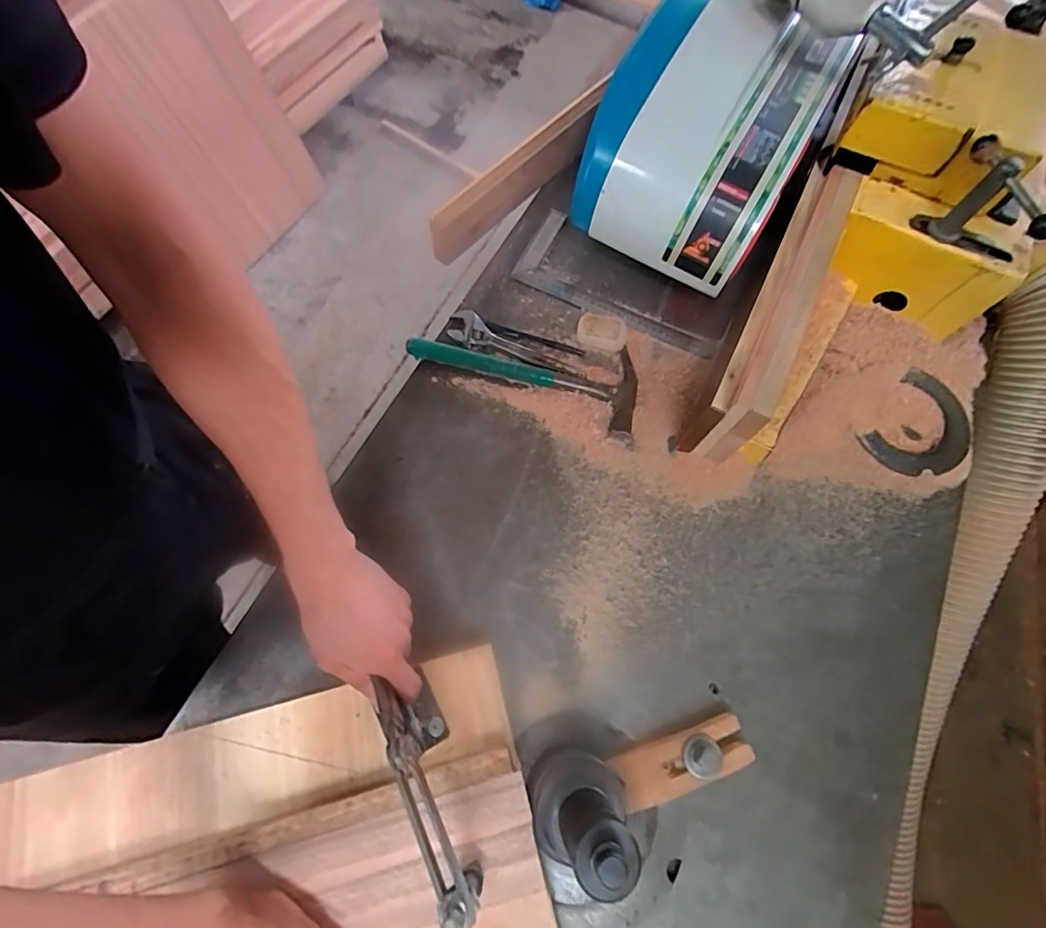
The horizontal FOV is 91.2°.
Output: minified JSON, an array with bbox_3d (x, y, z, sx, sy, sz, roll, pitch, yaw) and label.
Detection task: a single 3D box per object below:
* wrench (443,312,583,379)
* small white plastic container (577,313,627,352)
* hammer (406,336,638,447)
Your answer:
[{"bbox_3d":[-0.011,-0.147,0.652,0.183,0.011,0.041,25,70,8],"label":"wrench"},{"bbox_3d":[0.102,-0.171,0.664,0.061,0.026,0.045,12,69,3],"label":"small white plastic container"},{"bbox_3d":[0.009,-0.129,0.647,0.293,0.023,0.112,21,70,6],"label":"hammer"}]

